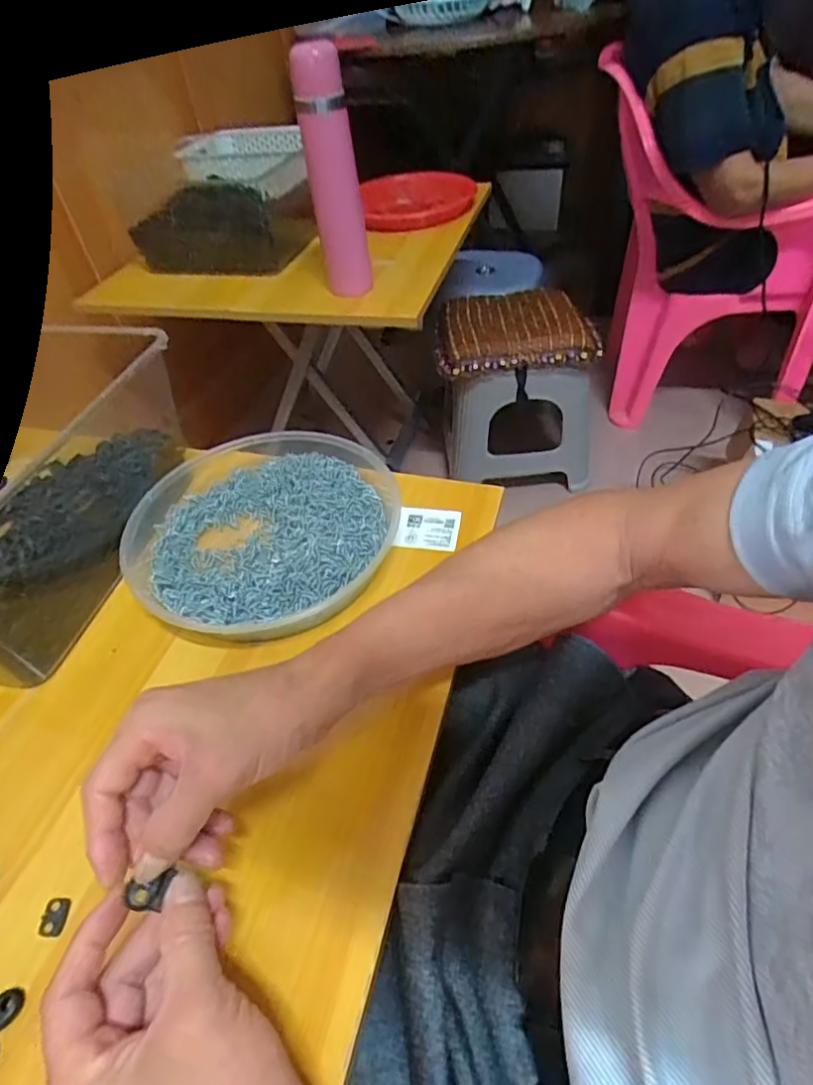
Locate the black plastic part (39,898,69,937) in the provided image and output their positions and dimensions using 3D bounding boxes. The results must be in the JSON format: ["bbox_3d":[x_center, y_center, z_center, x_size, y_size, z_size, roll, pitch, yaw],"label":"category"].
[{"bbox_3d":[-0.198,0.210,0.319,0.014,0.004,0.019,-4,47,3],"label":"black plastic part"}]

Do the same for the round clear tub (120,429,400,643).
[{"bbox_3d":[-0.125,-0.011,0.492,0.209,0.040,0.224,-3,47,3],"label":"round clear tub"}]

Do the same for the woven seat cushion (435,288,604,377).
[{"bbox_3d":[0.209,-0.421,1.105,0.304,0.073,0.232,-4,47,3],"label":"woven seat cushion"}]

